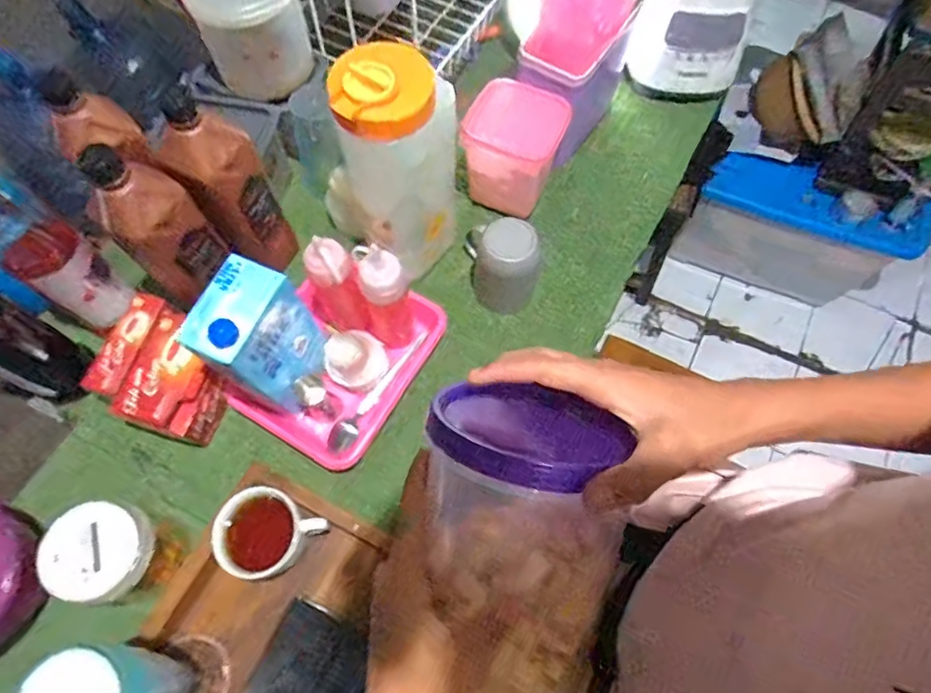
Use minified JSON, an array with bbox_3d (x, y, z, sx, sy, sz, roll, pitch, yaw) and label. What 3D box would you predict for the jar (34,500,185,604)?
[{"bbox_3d":[-0.337,0.199,0.538,0.084,0.092,0.081,1,66,-1],"label":"jar"}]

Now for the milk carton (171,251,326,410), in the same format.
[{"bbox_3d":[-0.202,-0.008,0.548,0.070,0.158,0.103,22,67,8],"label":"milk carton"}]

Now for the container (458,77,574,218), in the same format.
[{"bbox_3d":[0.059,-0.250,0.720,0.104,0.124,0.108,17,67,6],"label":"container"}]

